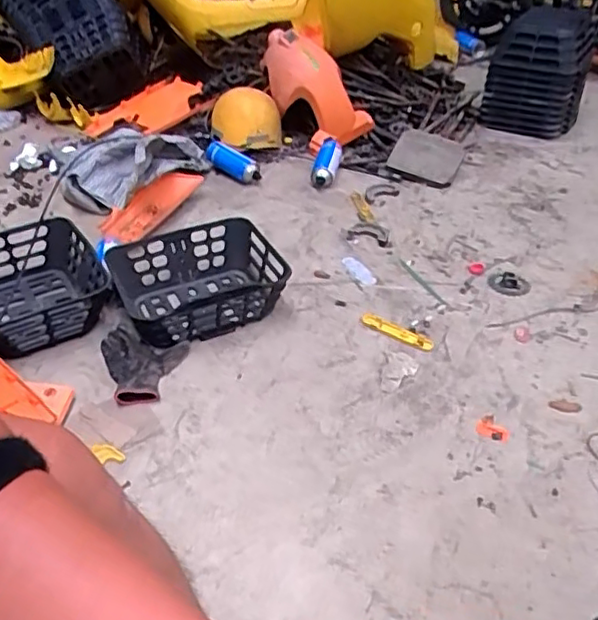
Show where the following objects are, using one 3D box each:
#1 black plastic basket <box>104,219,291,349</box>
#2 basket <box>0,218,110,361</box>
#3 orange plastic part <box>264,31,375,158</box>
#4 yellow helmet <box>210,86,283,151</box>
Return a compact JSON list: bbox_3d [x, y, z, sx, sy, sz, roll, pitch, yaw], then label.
[{"bbox_3d":[-0.198,-0.051,1.285,0.305,0.129,0.292,-17,41,-22],"label":"black plastic basket"},{"bbox_3d":[-0.539,-0.048,1.250,0.265,0.116,0.307,-23,44,-28],"label":"basket"},{"bbox_3d":[0.046,-0.599,1.742,0.307,0.301,0.166,5,38,5],"label":"orange plastic part"},{"bbox_3d":[-0.148,-0.525,1.751,0.193,0.128,0.145,-3,38,-5],"label":"yellow helmet"}]

